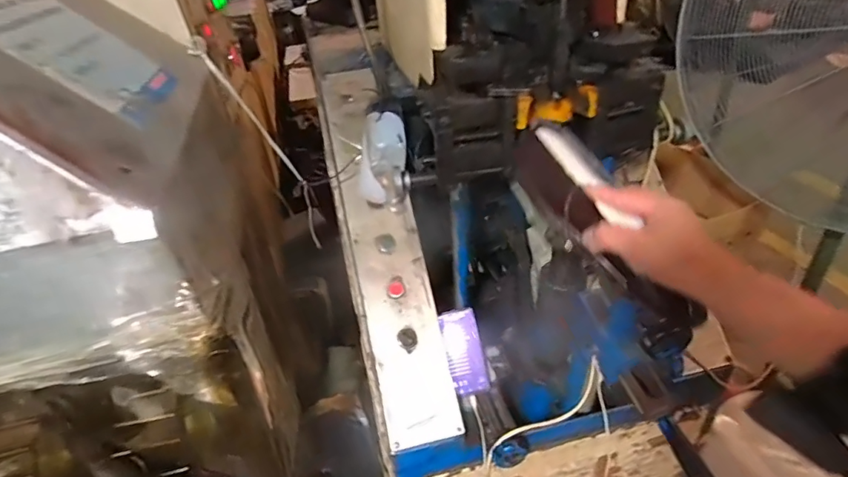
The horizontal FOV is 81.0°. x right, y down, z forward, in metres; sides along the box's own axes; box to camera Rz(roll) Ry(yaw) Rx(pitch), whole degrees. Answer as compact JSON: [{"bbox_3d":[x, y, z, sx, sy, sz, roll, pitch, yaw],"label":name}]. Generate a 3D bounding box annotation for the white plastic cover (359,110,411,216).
[{"bbox_3d":[-0.076,-0.139,0.902,0.089,0.180,0.086,-2,1,5],"label":"white plastic cover"}]

